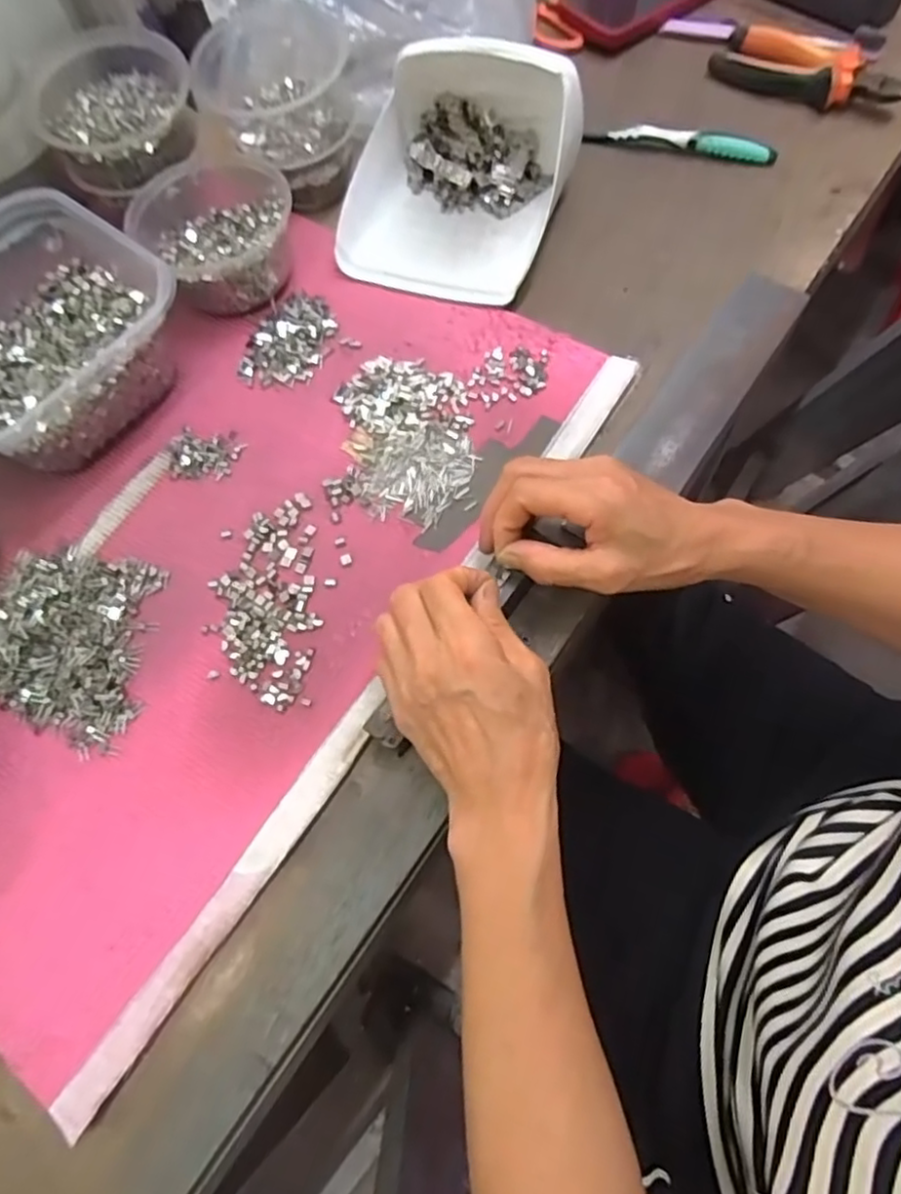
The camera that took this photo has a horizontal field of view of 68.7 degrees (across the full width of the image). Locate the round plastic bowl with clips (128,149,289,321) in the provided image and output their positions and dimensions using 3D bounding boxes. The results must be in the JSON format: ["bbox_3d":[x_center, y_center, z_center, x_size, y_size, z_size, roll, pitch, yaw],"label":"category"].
[{"bbox_3d":[-0.172,-0.273,0.488,0.113,0.041,0.132,-25,67,-5],"label":"round plastic bowl with clips"}]

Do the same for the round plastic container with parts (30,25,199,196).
[{"bbox_3d":[-0.247,-0.366,0.495,0.113,0.047,0.118,-13,67,0],"label":"round plastic container with parts"}]

